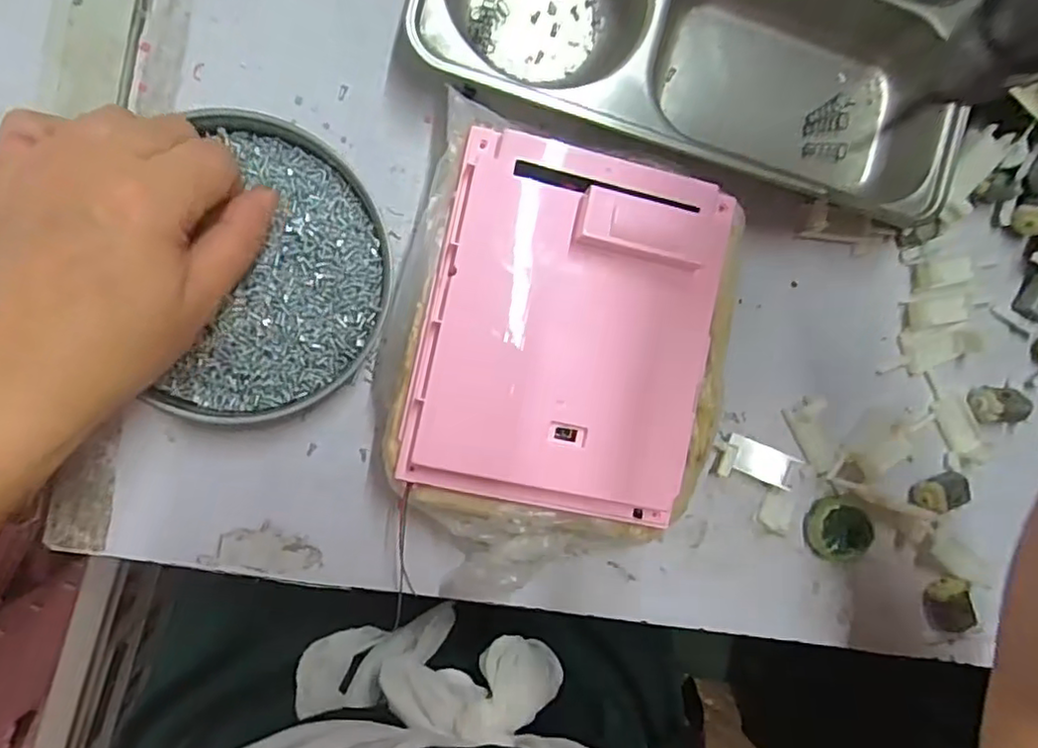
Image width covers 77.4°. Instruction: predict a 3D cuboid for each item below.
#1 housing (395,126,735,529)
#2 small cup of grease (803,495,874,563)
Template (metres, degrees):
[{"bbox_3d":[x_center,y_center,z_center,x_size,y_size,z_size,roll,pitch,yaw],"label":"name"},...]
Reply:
[{"bbox_3d":[0.026,-0.018,0.285,0.127,0.023,0.157,12,91,-10],"label":"housing"},{"bbox_3d":[0.177,0.086,0.360,0.033,0.016,0.032,-45,99,-4],"label":"small cup of grease"}]

